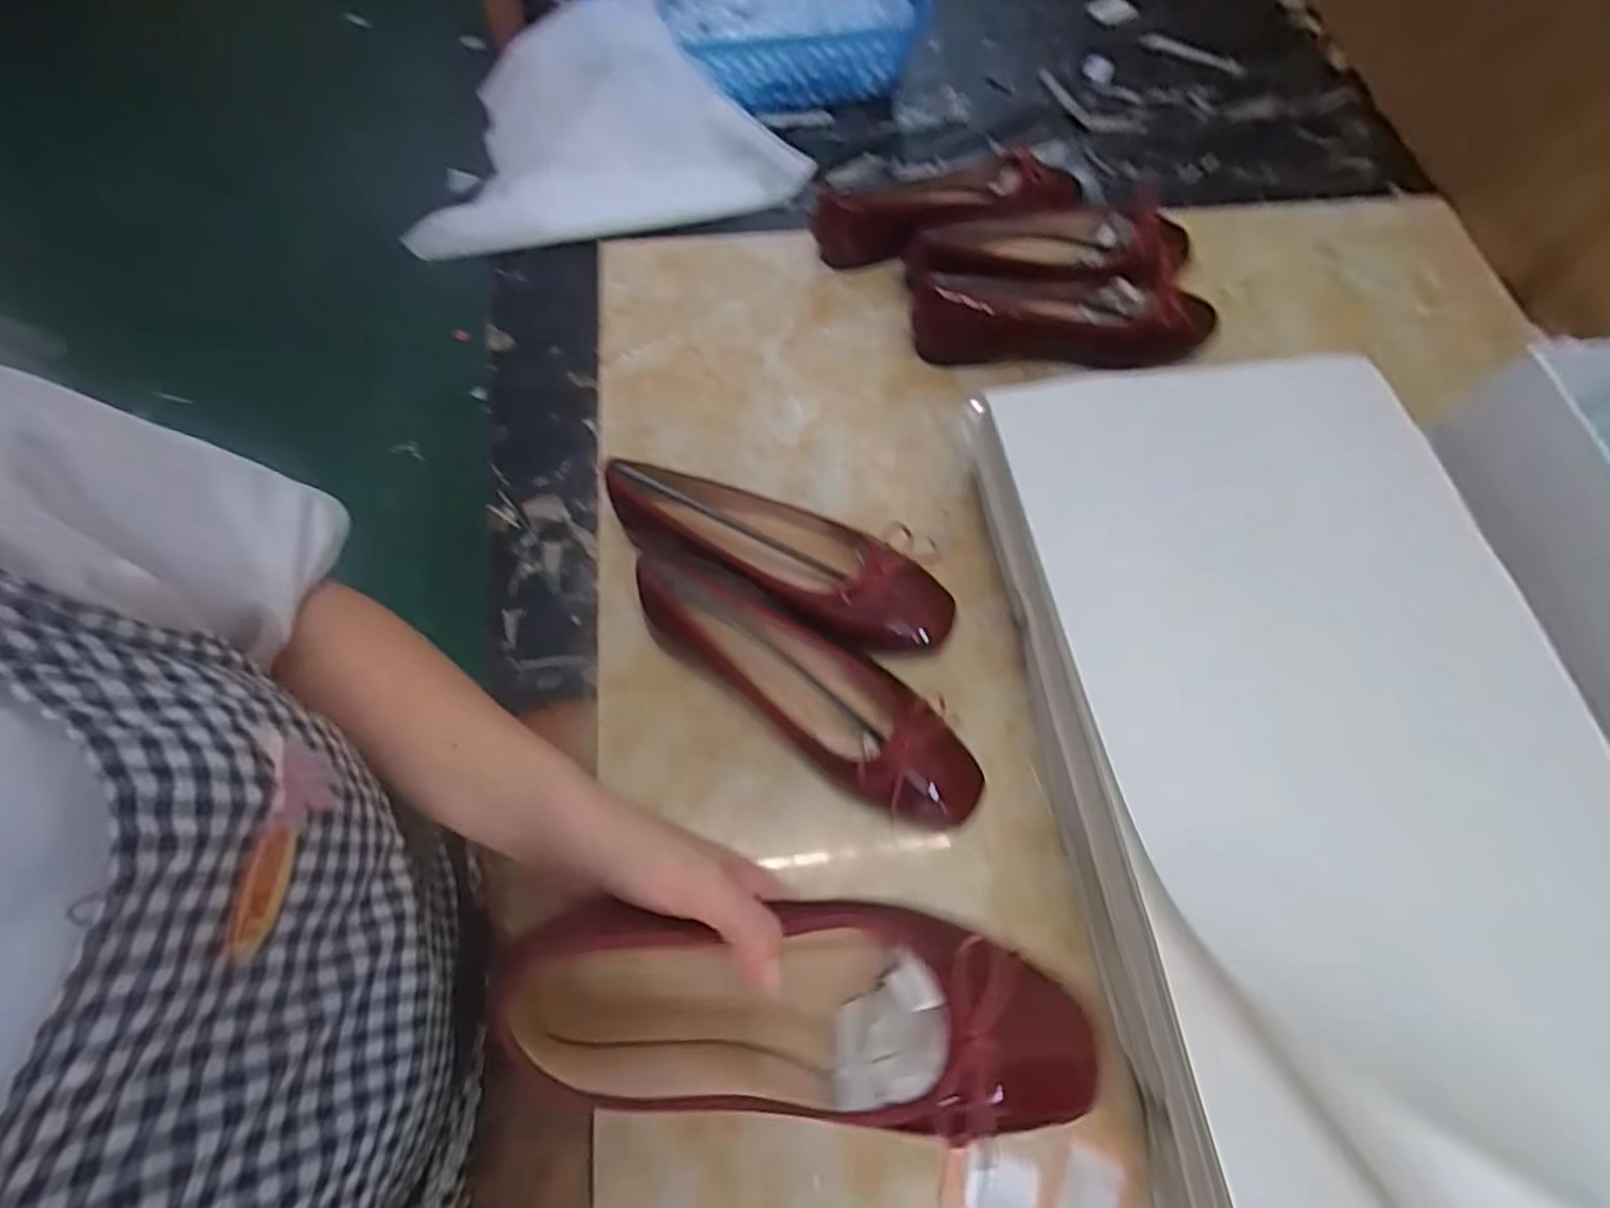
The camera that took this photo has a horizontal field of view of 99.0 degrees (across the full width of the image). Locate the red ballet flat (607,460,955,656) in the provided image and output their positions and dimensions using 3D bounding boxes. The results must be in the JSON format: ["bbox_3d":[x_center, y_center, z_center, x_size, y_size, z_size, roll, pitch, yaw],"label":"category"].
[{"bbox_3d":[-0.013,-0.032,0.452,0.225,0.060,0.089,16,67,5],"label":"red ballet flat"}]

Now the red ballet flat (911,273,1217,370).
[{"bbox_3d":[0.201,-0.223,0.544,0.235,0.062,0.063,3,67,0],"label":"red ballet flat"}]

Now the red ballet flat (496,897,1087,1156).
[{"bbox_3d":[0.000,0.162,0.271,0.237,0.052,0.078,3,68,2],"label":"red ballet flat"}]

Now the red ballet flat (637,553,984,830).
[{"bbox_3d":[-0.005,0.046,0.422,0.248,0.056,0.067,35,70,13],"label":"red ballet flat"}]

